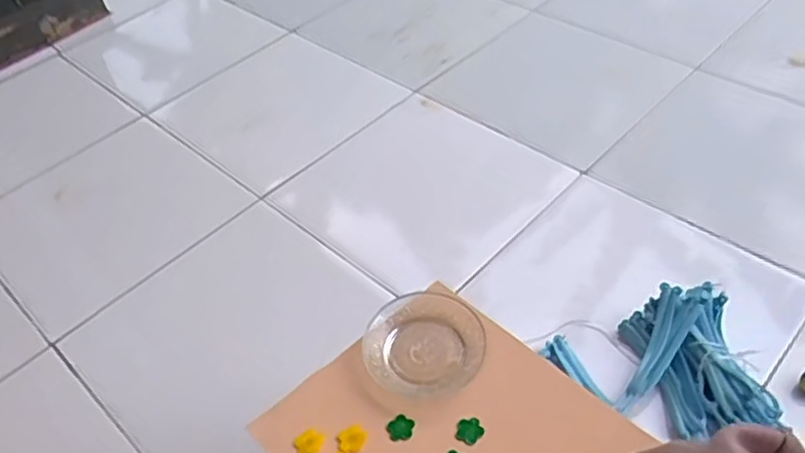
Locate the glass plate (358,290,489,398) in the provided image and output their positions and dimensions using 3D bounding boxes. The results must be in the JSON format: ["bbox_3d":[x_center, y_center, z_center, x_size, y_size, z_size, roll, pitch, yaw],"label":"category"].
[{"bbox_3d":[0.019,0.110,0.636,0.108,0.031,0.106,-4,46,4],"label":"glass plate"}]

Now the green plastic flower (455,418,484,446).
[{"bbox_3d":[0.059,0.179,0.583,0.024,0.004,0.022,-4,46,4],"label":"green plastic flower"}]

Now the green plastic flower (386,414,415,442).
[{"bbox_3d":[-0.001,0.178,0.590,0.025,0.004,0.023,-4,46,4],"label":"green plastic flower"}]

